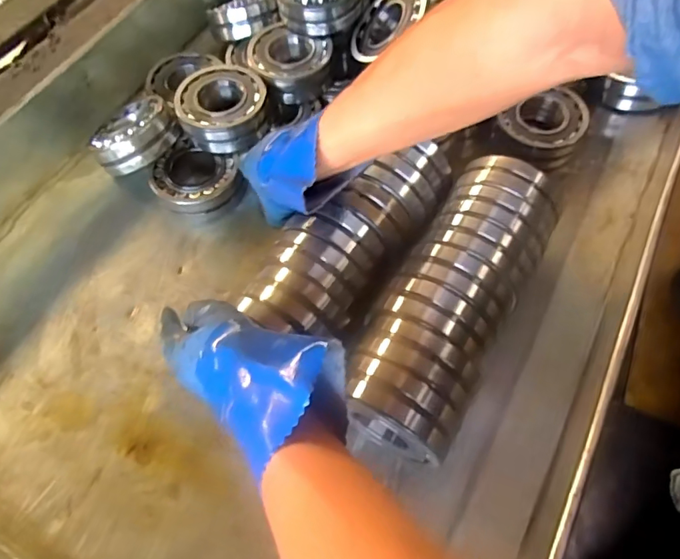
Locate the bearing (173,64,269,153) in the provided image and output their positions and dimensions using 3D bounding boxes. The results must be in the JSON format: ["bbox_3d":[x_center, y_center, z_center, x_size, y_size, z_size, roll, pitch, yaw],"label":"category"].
[{"bbox_3d":[-0.151,-0.225,0.644,0.111,0.046,0.108,-2,62,3],"label":"bearing"}]

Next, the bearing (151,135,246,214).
[{"bbox_3d":[-0.185,-0.128,0.639,0.110,0.034,0.097,21,65,14],"label":"bearing"}]

